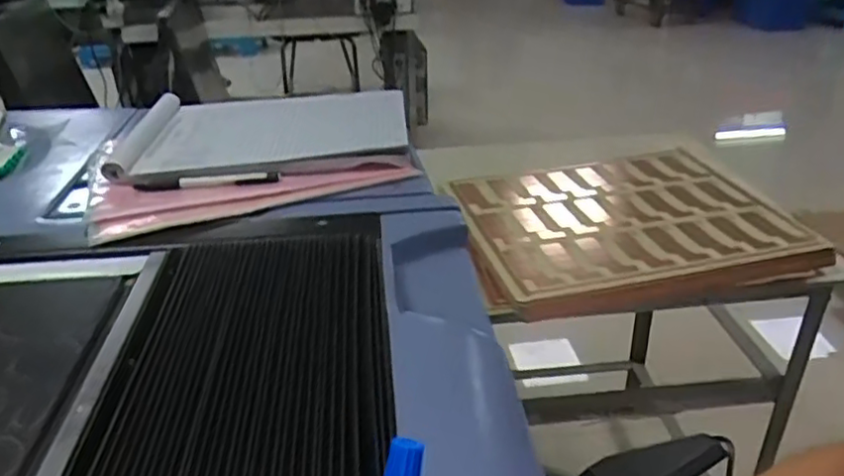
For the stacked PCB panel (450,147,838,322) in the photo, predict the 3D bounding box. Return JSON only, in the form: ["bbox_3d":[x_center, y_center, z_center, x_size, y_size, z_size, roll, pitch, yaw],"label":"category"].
[{"bbox_3d":[0.274,-0.021,0.949,0.441,0.065,0.339,-7,31,-12],"label":"stacked PCB panel"}]

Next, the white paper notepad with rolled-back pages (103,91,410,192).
[{"bbox_3d":[-0.172,-0.116,0.720,0.300,0.041,0.208,-3,30,-4],"label":"white paper notepad with rolled-back pages"}]

